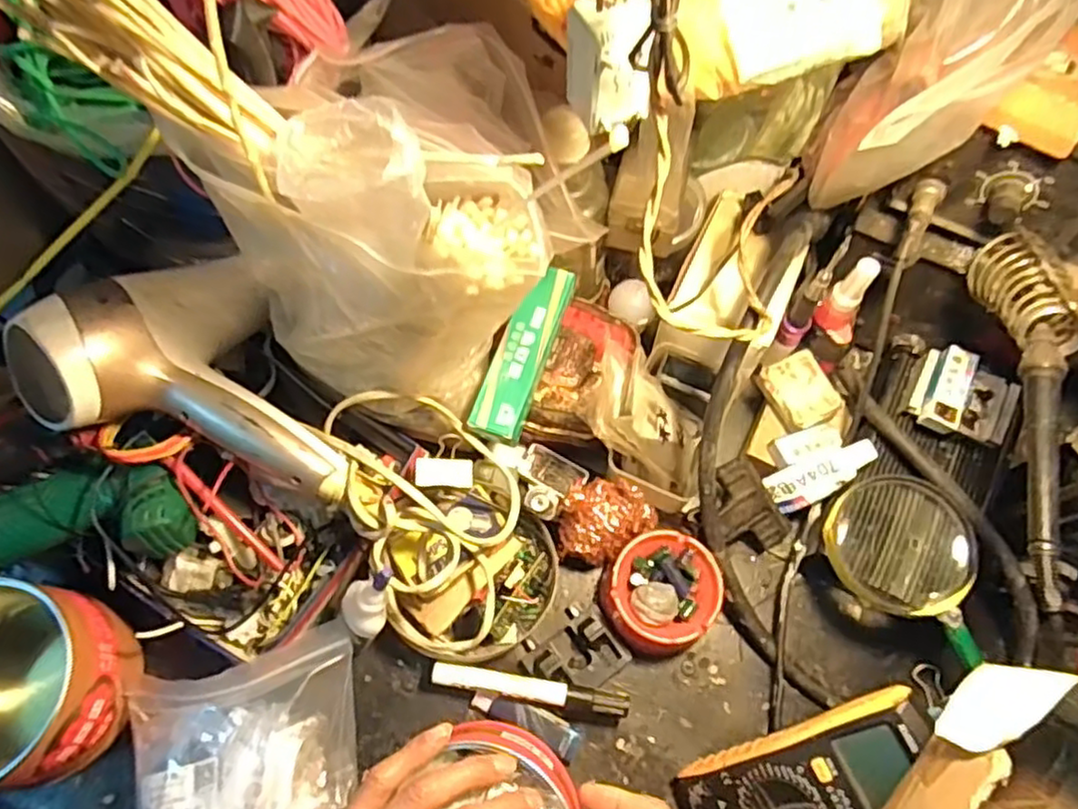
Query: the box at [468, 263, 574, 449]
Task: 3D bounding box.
[{"bbox_3d":[-0.011,-0.038,0.518,0.037,0.028,0.141,17,70,7],"label":"box"}]

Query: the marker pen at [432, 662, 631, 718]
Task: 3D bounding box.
[{"bbox_3d":[-0.006,0.200,0.478,0.135,0.017,0.015,8,69,3],"label":"marker pen"}]

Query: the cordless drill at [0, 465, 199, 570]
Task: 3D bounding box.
[{"bbox_3d":[-0.326,0.080,0.472,0.178,0.051,0.068,-8,69,-3],"label":"cordless drill"}]

